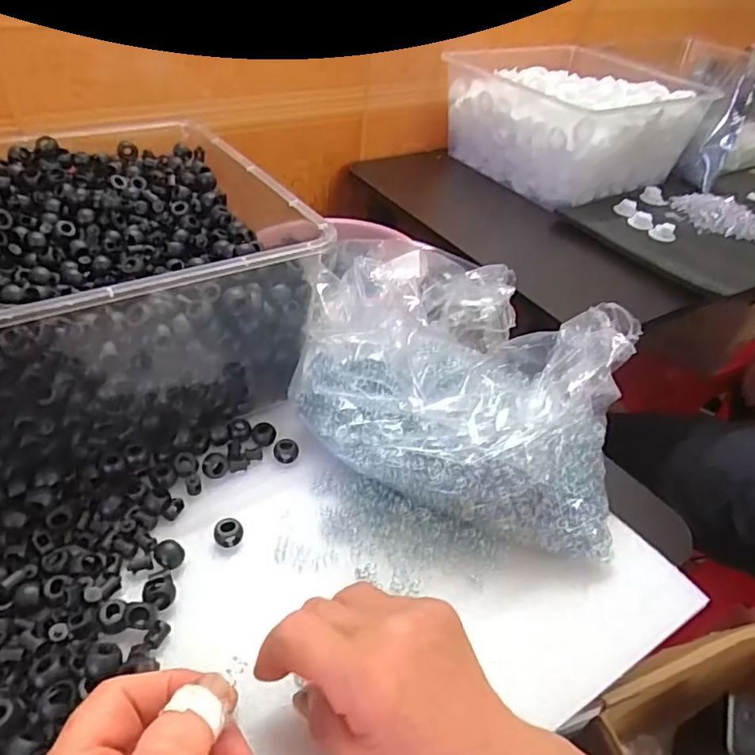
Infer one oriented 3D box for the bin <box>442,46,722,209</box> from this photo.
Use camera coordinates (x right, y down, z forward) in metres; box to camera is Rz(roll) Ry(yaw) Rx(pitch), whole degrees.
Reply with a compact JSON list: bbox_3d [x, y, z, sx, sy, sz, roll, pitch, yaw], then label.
[{"bbox_3d":[0.284,-0.395,0.887,0.281,0.124,0.294,-17,46,-25],"label":"bin"}]

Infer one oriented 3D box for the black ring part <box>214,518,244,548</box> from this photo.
[{"bbox_3d":[-0.093,0.097,0.368,0.017,0.011,0.015,-6,42,-14],"label":"black ring part"}]

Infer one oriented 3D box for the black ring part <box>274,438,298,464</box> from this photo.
[{"bbox_3d":[-0.066,0.052,0.423,0.017,0.009,0.017,4,41,-3],"label":"black ring part"}]

